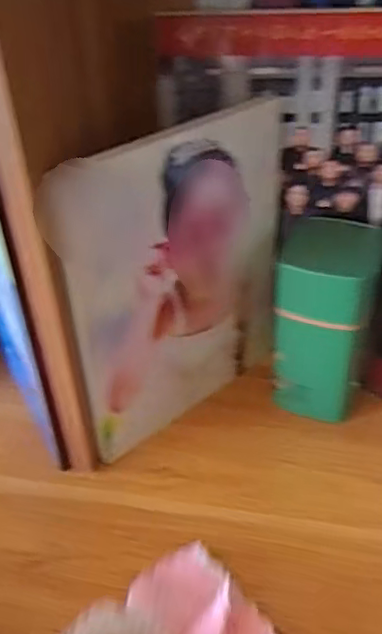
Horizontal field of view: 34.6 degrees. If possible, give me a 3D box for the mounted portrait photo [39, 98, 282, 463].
[{"bbox_3d":[-0.007,-0.019,0.468,0.190,0.239,0.014,-30,44,-30],"label":"mounted portrait photo"}]

